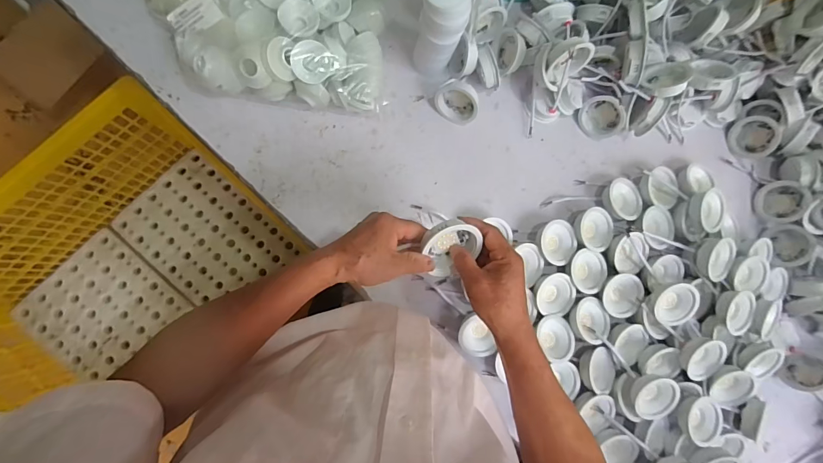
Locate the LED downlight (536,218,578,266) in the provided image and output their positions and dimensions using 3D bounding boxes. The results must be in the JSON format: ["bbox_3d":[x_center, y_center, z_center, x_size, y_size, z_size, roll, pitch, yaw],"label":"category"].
[{"bbox_3d":[0.236,0.018,0.624,0.068,0.041,0.072,-11,87,-8],"label":"LED downlight"}]

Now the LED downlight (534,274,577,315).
[{"bbox_3d":[0.231,0.101,0.614,0.069,0.030,0.065,1,85,-7],"label":"LED downlight"}]

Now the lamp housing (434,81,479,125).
[{"bbox_3d":[0.077,-0.209,0.618,0.068,0.066,0.029,44,65,-15],"label":"lamp housing"}]

